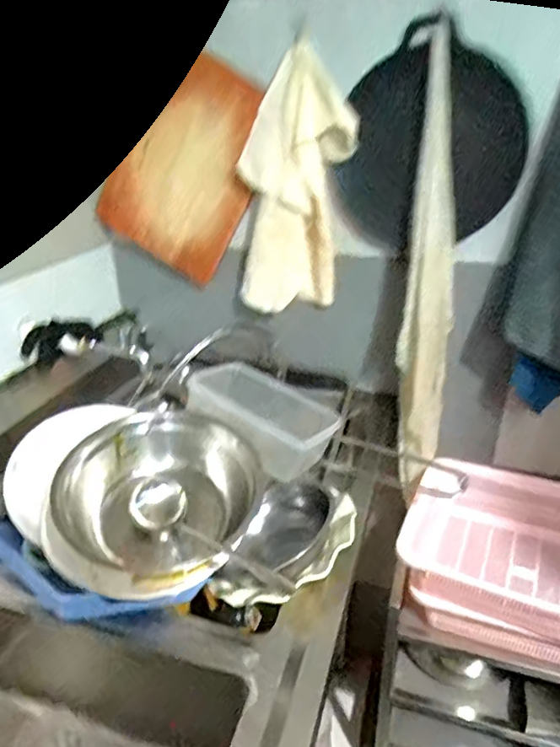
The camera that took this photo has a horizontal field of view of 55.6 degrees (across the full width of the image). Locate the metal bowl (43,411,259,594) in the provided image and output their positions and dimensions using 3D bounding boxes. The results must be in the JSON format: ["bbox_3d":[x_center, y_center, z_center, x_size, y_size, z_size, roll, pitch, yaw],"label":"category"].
[{"bbox_3d":[-0.158,0.160,0.676,0.247,0.117,0.247,14,46,-15],"label":"metal bowl"}]

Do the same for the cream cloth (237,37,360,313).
[{"bbox_3d":[0.025,-0.309,0.909,0.193,0.397,0.037,5,27,12],"label":"cream cloth"}]

